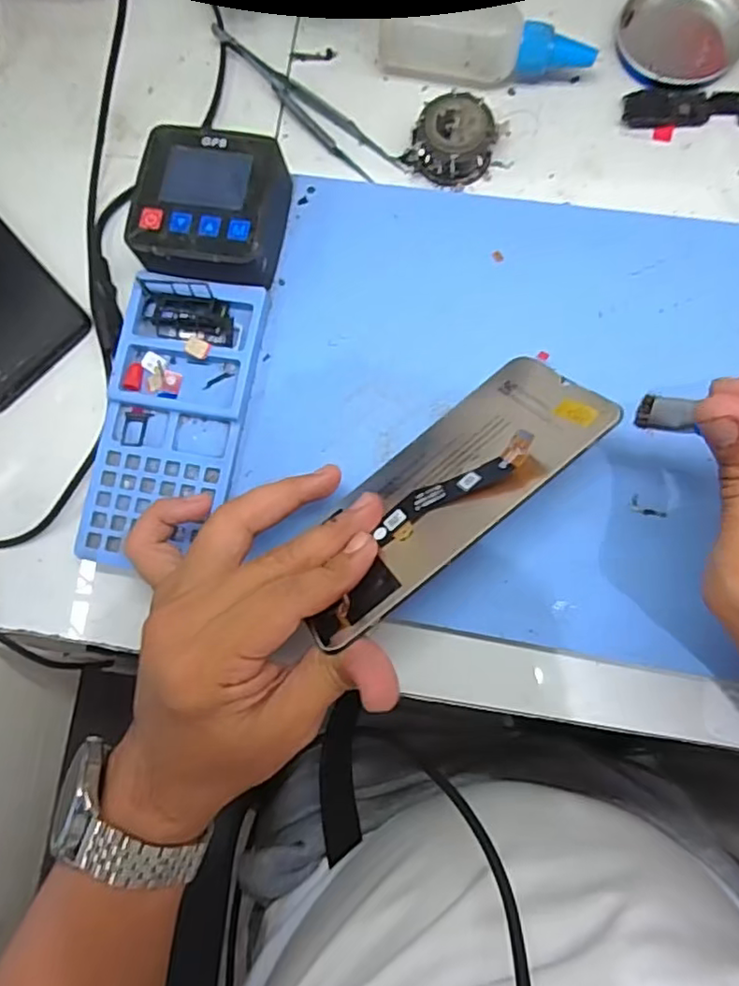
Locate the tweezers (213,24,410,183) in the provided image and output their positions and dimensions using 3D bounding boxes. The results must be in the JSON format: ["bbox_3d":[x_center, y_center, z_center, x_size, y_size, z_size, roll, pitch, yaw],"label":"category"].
[{"bbox_3d":[-0.037,-0.217,0.346,0.134,0.006,0.020,42,87,9],"label":"tweezers"}]

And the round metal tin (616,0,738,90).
[{"bbox_3d":[0.169,-0.251,0.338,0.067,0.007,0.065,-1,82,4],"label":"round metal tin"}]

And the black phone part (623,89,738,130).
[{"bbox_3d":[0.171,-0.205,0.331,0.069,0.005,0.021,0,82,4],"label":"black phone part"}]

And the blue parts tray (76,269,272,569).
[{"bbox_3d":[-0.099,-0.036,0.314,0.070,0.020,0.144,10,83,6],"label":"blue parts tray"}]

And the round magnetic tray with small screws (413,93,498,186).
[{"bbox_3d":[0.044,-0.184,0.326,0.041,0.023,0.040,-1,82,4],"label":"round magnetic tray with small screws"}]

